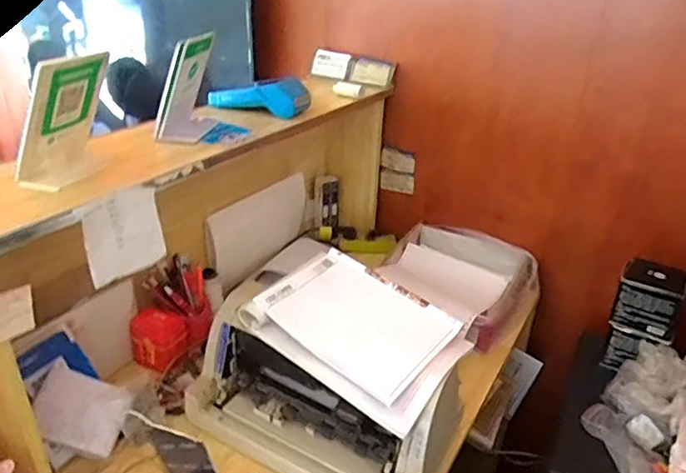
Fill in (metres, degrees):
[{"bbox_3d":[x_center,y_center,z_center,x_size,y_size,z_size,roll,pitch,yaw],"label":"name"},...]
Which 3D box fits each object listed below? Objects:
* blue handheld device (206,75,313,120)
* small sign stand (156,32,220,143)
[{"bbox_3d":[-0.153,-0.264,0.999,0.186,0.064,0.078,10,29,15],"label":"blue handheld device"},{"bbox_3d":[-0.240,-0.241,0.849,0.063,0.163,0.139,13,27,-4],"label":"small sign stand"}]

